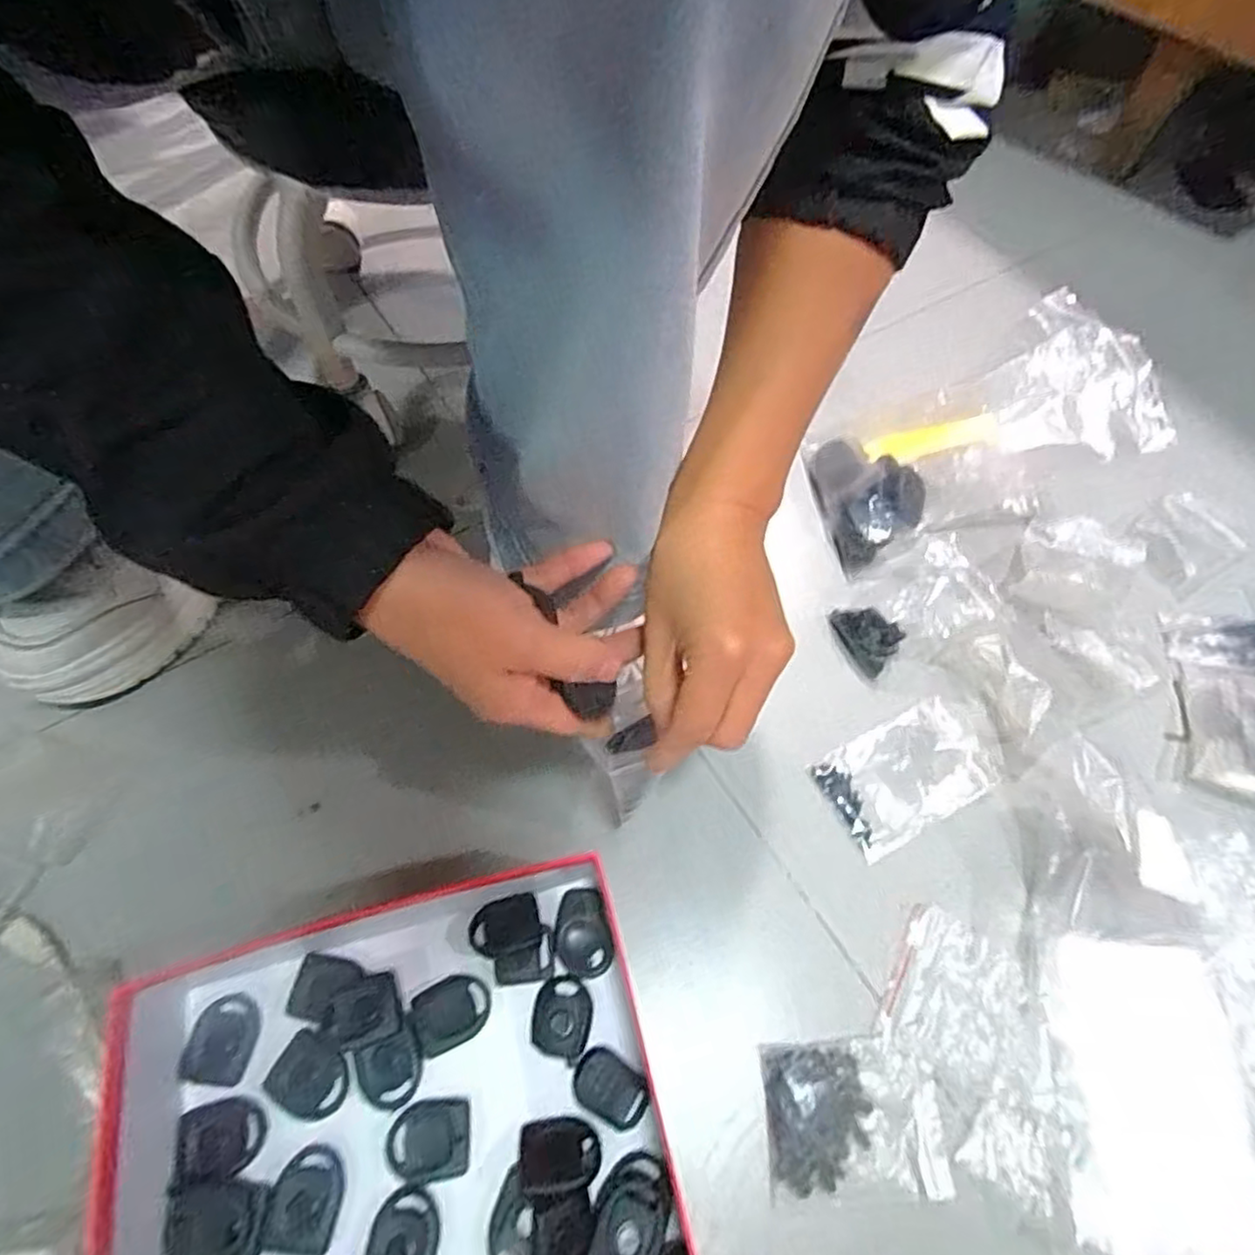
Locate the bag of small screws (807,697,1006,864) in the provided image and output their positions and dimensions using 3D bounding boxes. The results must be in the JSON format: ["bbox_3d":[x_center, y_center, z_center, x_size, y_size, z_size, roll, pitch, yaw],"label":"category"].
[{"bbox_3d":[0.182,0.092,0.427,0.114,0.008,0.066,-24,64,-16],"label":"bag of small screws"}]

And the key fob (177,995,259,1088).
[{"bbox_3d":[-0.208,0.211,0.340,0.031,0.004,0.039,8,60,2],"label":"key fob"}]

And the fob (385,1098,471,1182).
[{"bbox_3d":[-0.096,0.247,0.320,0.037,0.004,0.030,-5,61,-6],"label":"fob"}]

